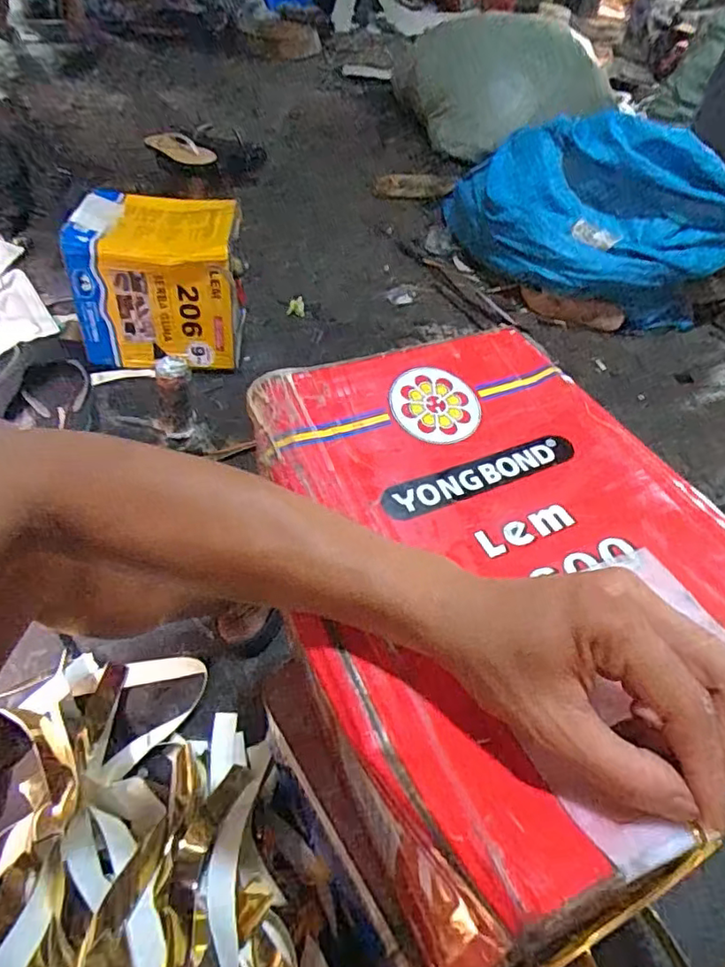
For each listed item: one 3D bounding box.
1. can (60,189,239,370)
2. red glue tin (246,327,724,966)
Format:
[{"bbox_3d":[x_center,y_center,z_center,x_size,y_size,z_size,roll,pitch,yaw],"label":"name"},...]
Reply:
[{"bbox_3d":[-0.352,-0.363,1.068,0.259,0.229,0.220,1,48,-4],"label":"can"},{"bbox_3d":[0.082,0.096,0.418,0.261,0.247,0.349,-18,47,-19],"label":"red glue tin"}]

